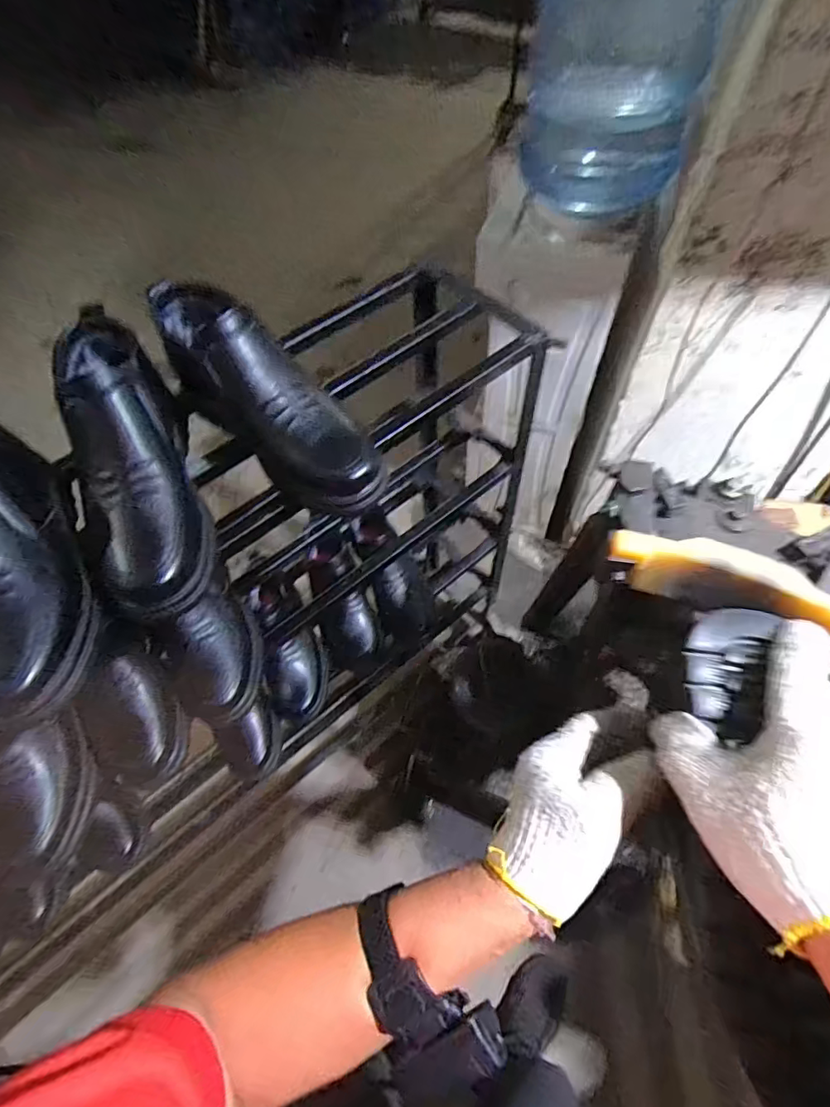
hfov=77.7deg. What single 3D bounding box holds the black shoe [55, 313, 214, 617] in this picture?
[{"bbox_3d":[-0.263,-0.084,0.480,0.096,0.111,0.297,-18,83,-7],"label":"black shoe"}]

